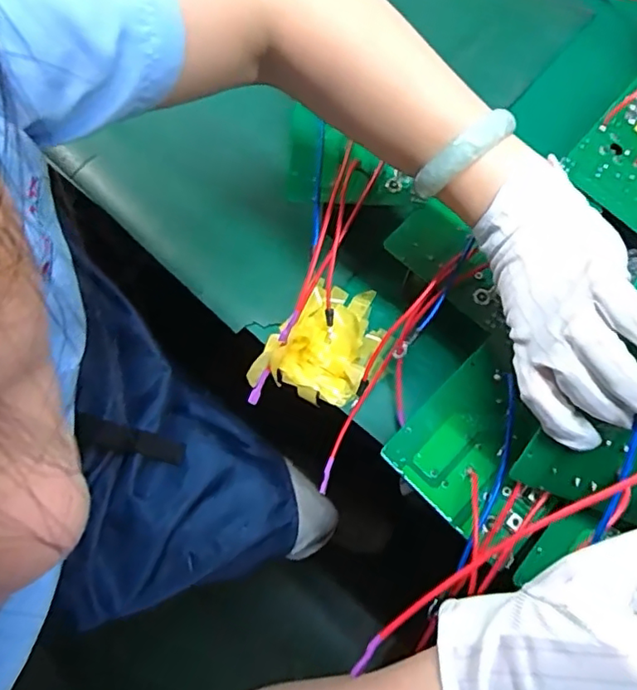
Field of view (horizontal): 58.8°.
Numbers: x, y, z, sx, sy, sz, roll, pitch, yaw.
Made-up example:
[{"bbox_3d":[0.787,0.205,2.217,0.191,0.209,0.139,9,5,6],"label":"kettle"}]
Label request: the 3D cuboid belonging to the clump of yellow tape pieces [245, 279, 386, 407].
[{"bbox_3d":[0.006,-0.008,0.468,0.083,0.034,0.109,25,72,7],"label":"clump of yellow tape pieces"}]

